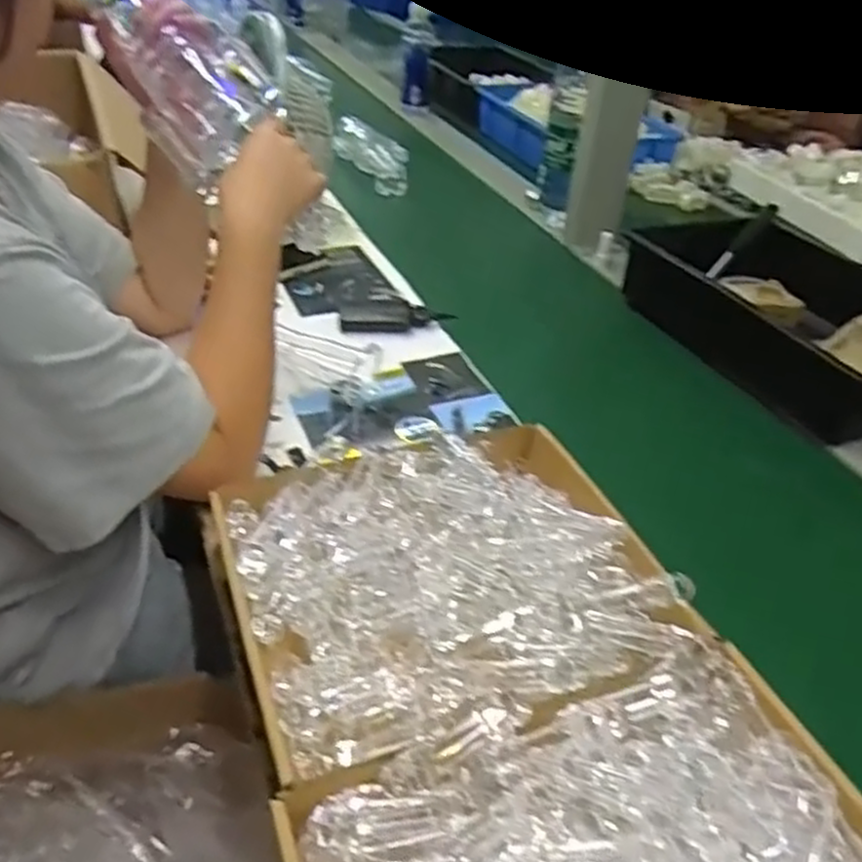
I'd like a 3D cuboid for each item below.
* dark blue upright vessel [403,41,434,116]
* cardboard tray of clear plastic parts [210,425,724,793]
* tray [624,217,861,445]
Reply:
[{"bbox_3d":[-0.037,-0.828,1.791,0.065,0.151,0.072,7,39,6],"label":"dark blue upright vessel"},{"bbox_3d":[0.012,0.114,0.585,0.313,0.073,0.302,-13,41,-18],"label":"cardboard tray of clear plastic parts"},{"bbox_3d":[0.457,-0.141,0.967,0.232,0.104,0.409,-14,41,-21],"label":"tray"}]

